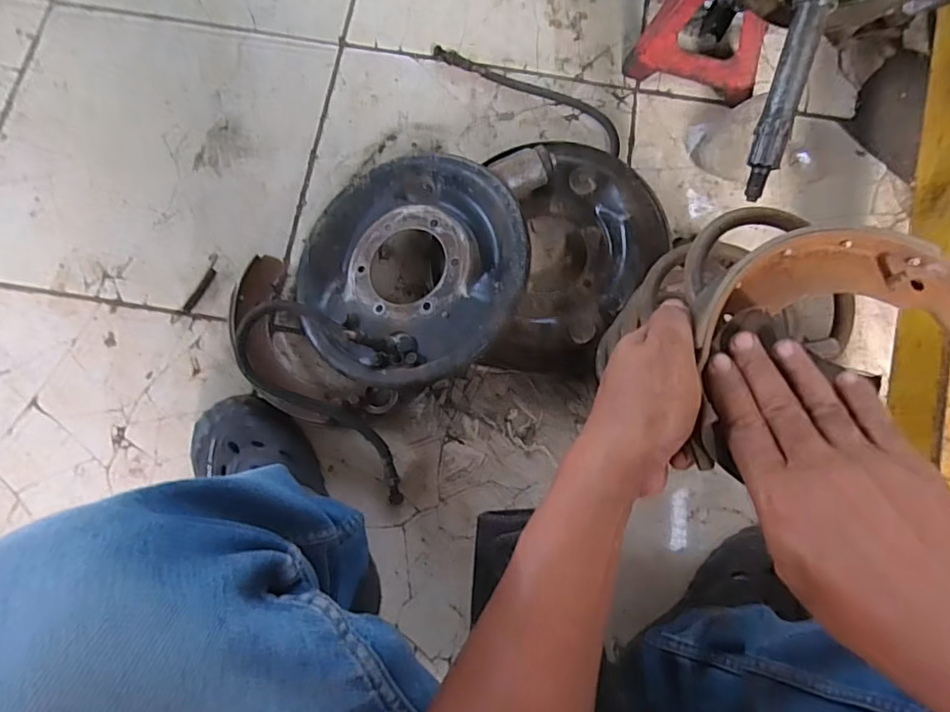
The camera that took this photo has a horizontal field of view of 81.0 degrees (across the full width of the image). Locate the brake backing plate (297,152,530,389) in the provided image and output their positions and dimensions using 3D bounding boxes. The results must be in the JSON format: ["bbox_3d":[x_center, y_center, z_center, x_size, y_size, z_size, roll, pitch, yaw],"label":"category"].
[{"bbox_3d":[-0.083,-0.106,0.633,0.287,0.040,0.261,-4,73,14],"label":"brake backing plate"}]

